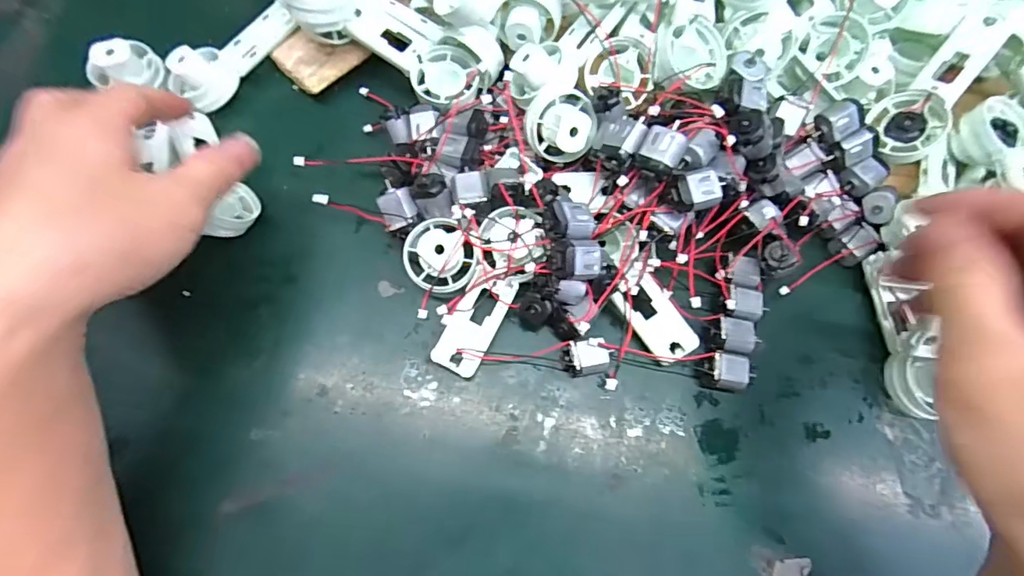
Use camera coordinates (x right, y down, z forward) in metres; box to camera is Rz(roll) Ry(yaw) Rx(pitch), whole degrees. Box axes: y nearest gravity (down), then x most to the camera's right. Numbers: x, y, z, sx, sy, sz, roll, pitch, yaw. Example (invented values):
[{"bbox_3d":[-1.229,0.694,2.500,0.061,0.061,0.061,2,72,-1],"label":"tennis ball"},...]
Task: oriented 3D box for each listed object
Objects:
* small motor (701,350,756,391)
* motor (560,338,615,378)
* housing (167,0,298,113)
[{"bbox_3d":[0.115,0.045,0.269,0.026,0.016,0.020,7,72,1],"label":"small motor"},{"bbox_3d":[0.040,0.039,0.270,0.026,0.017,0.018,-5,72,-3],"label":"motor"},{"bbox_3d":[-0.175,-0.151,0.315,0.027,0.030,0.088,36,74,10],"label":"housing"}]

